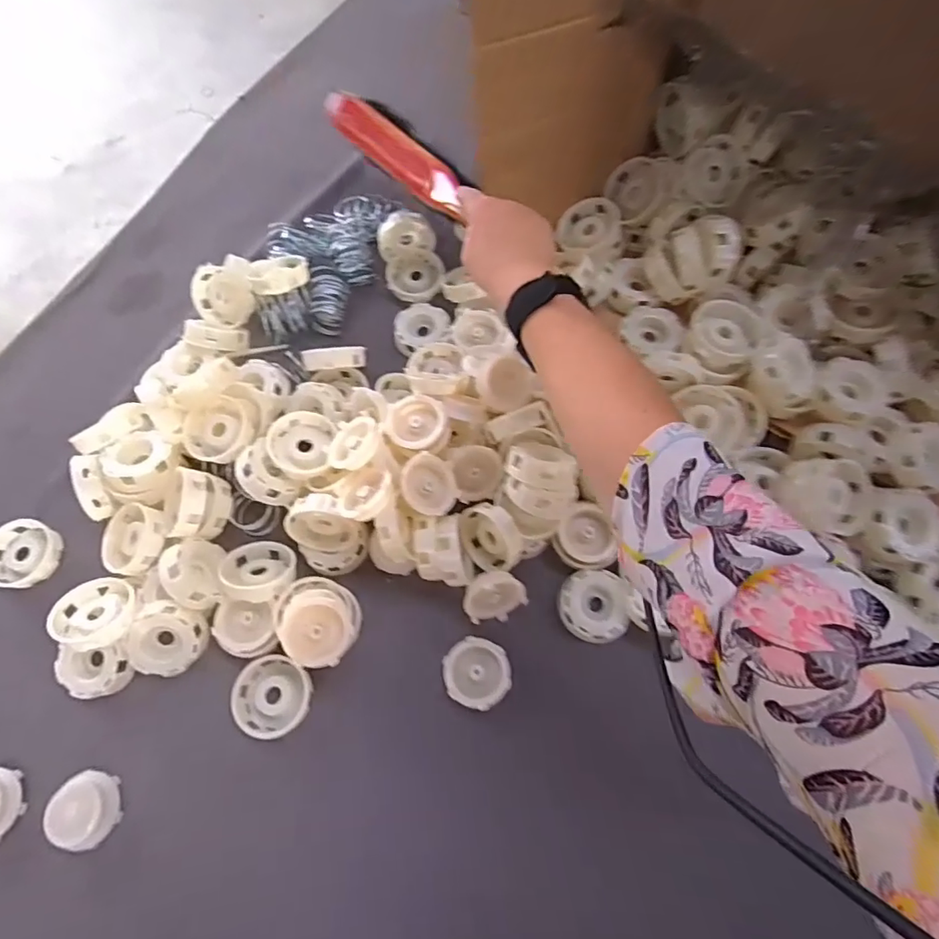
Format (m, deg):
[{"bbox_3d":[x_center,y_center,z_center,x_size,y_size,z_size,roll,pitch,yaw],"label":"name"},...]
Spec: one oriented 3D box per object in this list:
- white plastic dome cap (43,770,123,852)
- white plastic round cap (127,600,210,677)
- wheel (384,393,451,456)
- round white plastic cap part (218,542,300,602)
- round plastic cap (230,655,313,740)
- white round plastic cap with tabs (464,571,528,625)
[{"bbox_3d":[-0.303,0.267,0.408,0.047,0.019,0.052,-11,71,-6],"label":"white plastic dome cap"},{"bbox_3d":[-0.254,0.142,0.447,0.058,0.023,0.058,-1,95,-13],"label":"white plastic round cap"},{"bbox_3d":[-0.047,-0.039,0.473,0.052,0.024,0.056,1,70,-2],"label":"wheel"},{"bbox_3d":[-0.190,0.088,0.463,0.068,0.019,0.056,5,43,16],"label":"round white plastic cap part"},{"bbox_3d":[-0.166,0.191,0.442,0.064,0.020,0.063,1,70,-2],"label":"round plastic cap"},{"bbox_3d":[0.023,0.111,0.456,0.053,0.013,0.047,10,110,-15],"label":"white round plastic cap with tabs"}]

